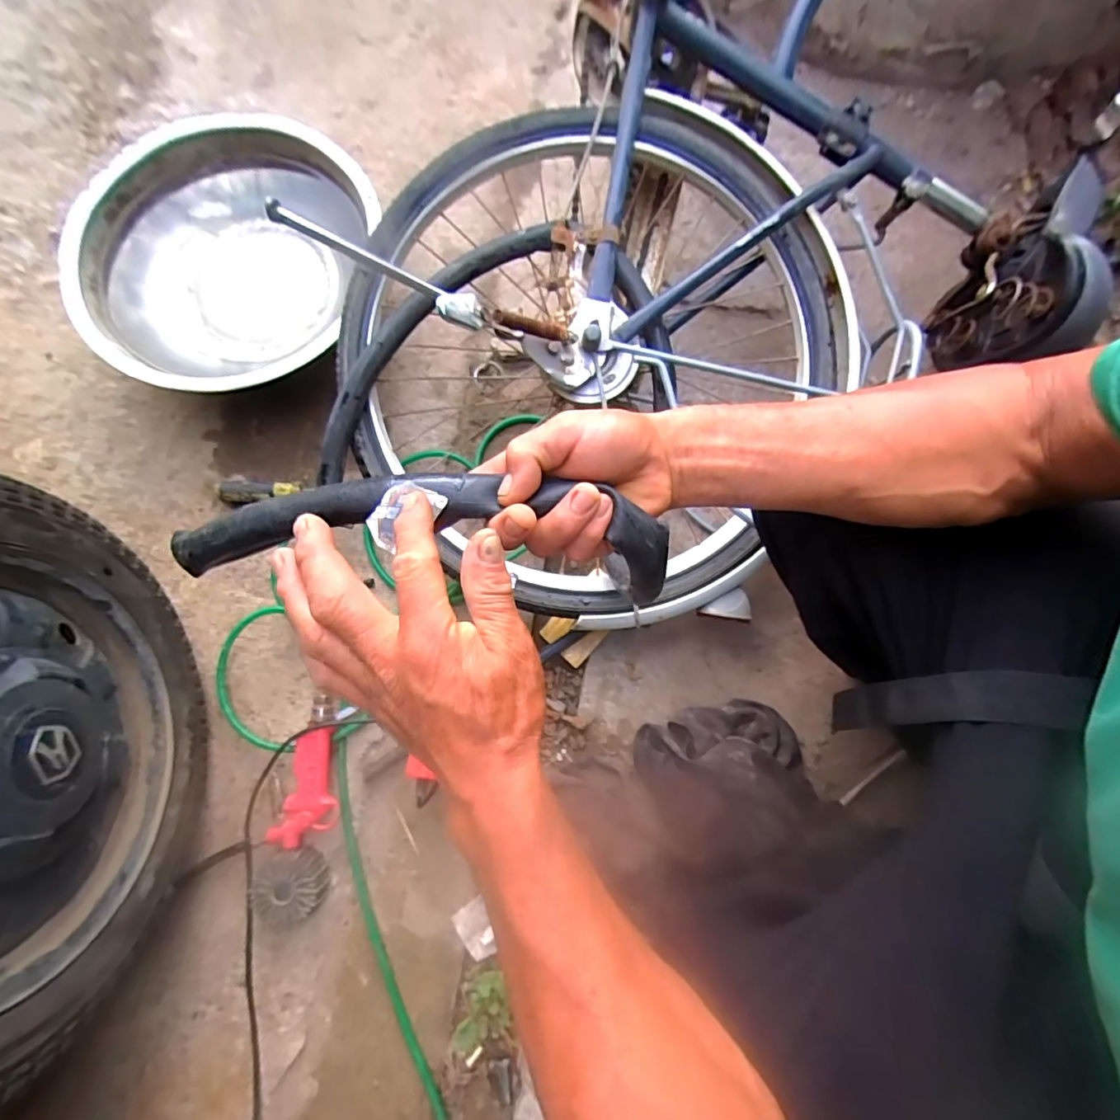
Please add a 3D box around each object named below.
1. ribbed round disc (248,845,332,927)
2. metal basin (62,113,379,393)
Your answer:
[{"bbox_3d":[-0.289,0.349,0.571,0.078,0.037,0.072,-40,81,-9],"label":"ribbed round disc"},{"bbox_3d":[-0.416,-0.372,0.692,0.356,0.115,0.362,0,77,-1],"label":"metal basin"}]

